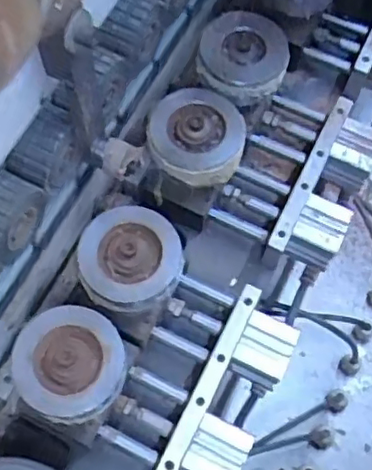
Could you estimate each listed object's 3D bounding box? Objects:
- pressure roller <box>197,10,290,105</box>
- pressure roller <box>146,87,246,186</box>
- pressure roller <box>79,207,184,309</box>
[{"bbox_3d":[0.048,-0.149,0.534,0.071,0.023,0.077,1,66,-1],"label":"pressure roller"},{"bbox_3d":[0.009,-0.081,0.506,0.073,0.030,0.074,8,66,2],"label":"pressure roller"},{"bbox_3d":[-0.040,0.015,0.457,0.072,0.020,0.071,1,66,-1],"label":"pressure roller"}]

